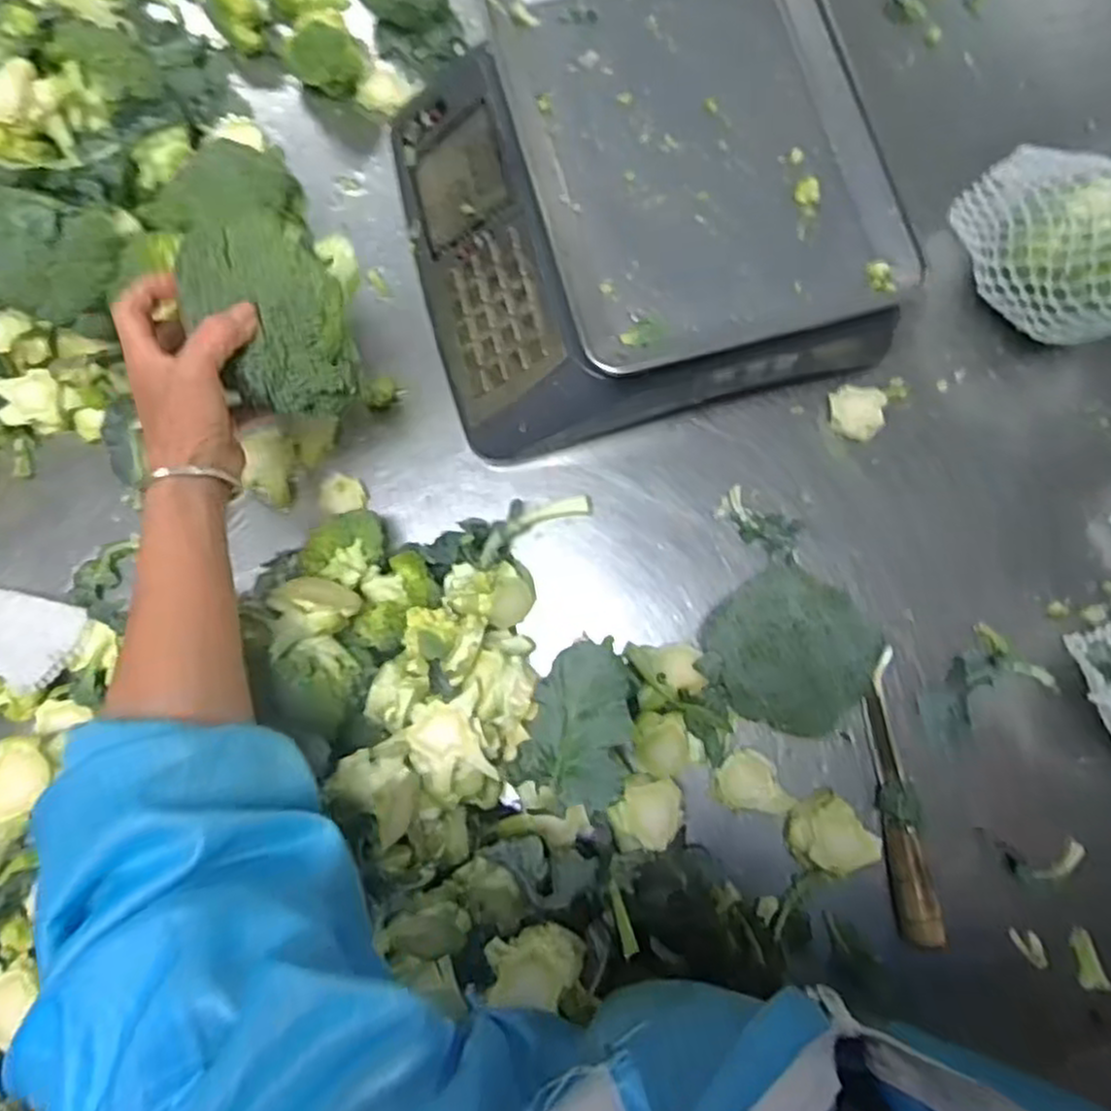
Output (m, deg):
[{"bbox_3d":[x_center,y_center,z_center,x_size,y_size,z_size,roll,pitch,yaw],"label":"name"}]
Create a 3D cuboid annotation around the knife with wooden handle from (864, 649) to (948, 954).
[{"bbox_3d":[0.248,0.171,0.552,0.026,0.031,0.199,-3,81,1],"label":"knife with wooden handle"}]

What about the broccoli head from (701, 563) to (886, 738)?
[{"bbox_3d":[0.169,0.063,0.543,0.112,0.090,0.106,0,81,1],"label":"broccoli head"}]

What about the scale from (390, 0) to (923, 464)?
[{"bbox_3d":[0.052,-0.273,0.587,0.327,0.114,0.327,-17,81,-1],"label":"scale"}]

